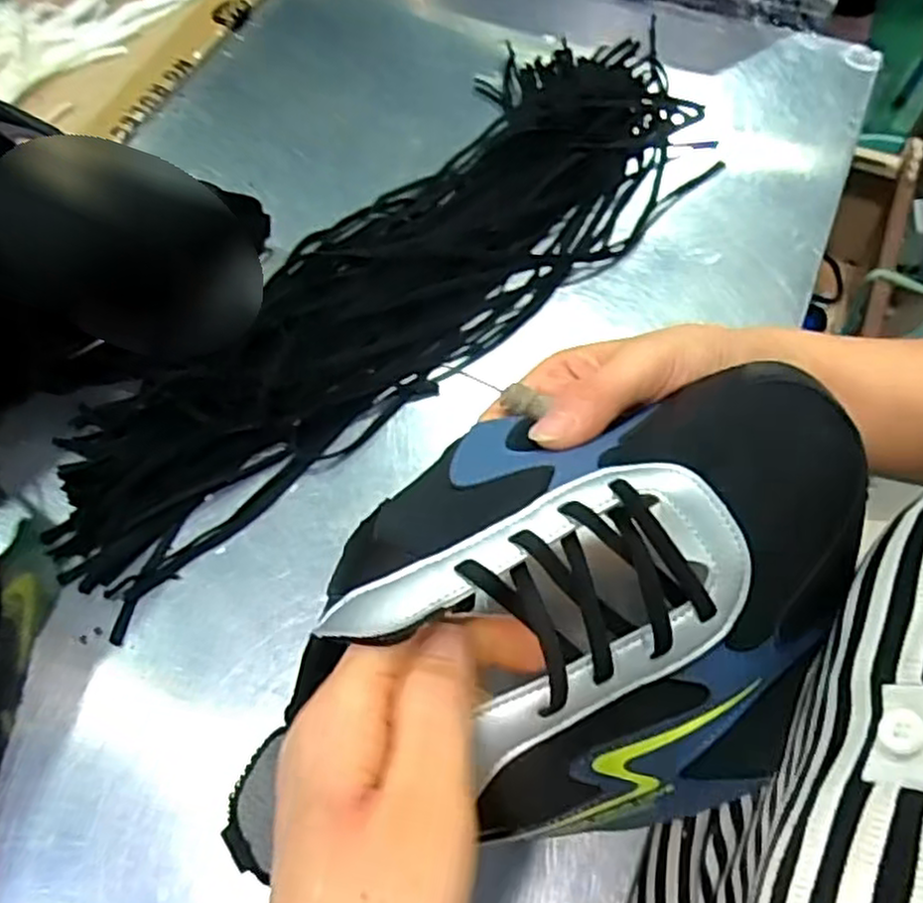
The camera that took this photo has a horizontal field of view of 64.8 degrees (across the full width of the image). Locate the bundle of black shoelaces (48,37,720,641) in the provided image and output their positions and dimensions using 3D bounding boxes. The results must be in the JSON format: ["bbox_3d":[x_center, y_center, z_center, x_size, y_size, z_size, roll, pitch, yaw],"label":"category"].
[{"bbox_3d":[-0.042,-0.115,0.465,0.168,0.037,0.515,41,72,20],"label":"bundle of black shoelaces"}]

